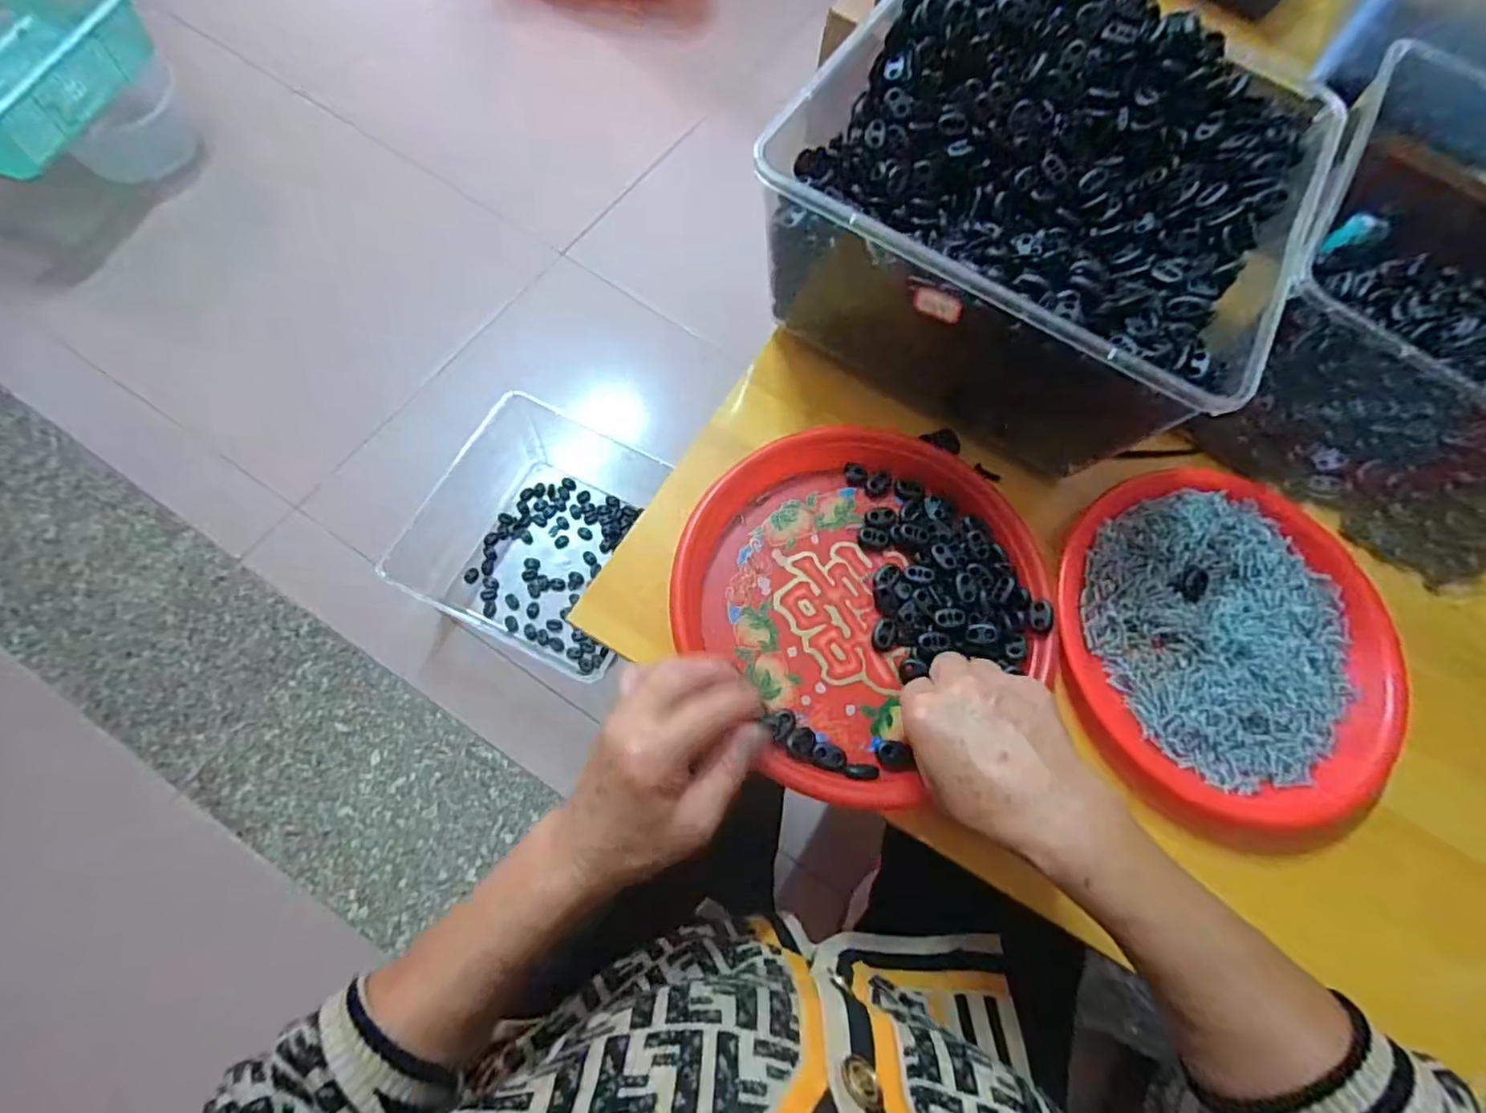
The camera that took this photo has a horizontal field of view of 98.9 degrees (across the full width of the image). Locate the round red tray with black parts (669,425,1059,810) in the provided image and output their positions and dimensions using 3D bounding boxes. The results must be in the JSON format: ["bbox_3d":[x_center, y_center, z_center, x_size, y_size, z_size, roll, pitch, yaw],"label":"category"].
[{"bbox_3d":[0.077,0.017,0.409,0.227,0.035,0.216,1,71,-2],"label":"round red tray with black parts"}]

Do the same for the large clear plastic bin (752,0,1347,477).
[{"bbox_3d":[0.189,-0.225,0.434,0.283,0.138,0.263,30,72,8],"label":"large clear plastic bin"}]

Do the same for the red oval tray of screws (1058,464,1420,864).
[{"bbox_3d":[0.317,0.056,0.414,0.224,0.022,0.231,-25,74,-11],"label":"red oval tray of screws"}]

